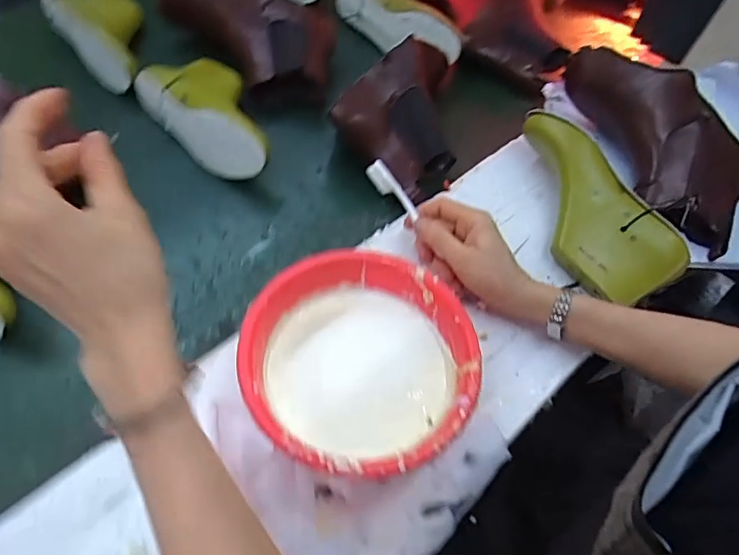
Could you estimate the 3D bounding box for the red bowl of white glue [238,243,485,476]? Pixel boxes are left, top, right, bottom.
[{"bbox_3d":[-0.008,0.076,0.444,0.187,0.076,0.182,2,57,-3],"label":"red bowl of white glue"}]

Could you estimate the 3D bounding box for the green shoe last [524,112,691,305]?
[{"bbox_3d":[0.237,-0.084,0.581,0.102,0.066,0.246,-16,59,-15],"label":"green shoe last"}]

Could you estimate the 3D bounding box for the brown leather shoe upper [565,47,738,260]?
[{"bbox_3d":[0.359,-0.163,0.618,0.137,0.106,0.274,-17,60,-15],"label":"brown leather shoe upper"}]

